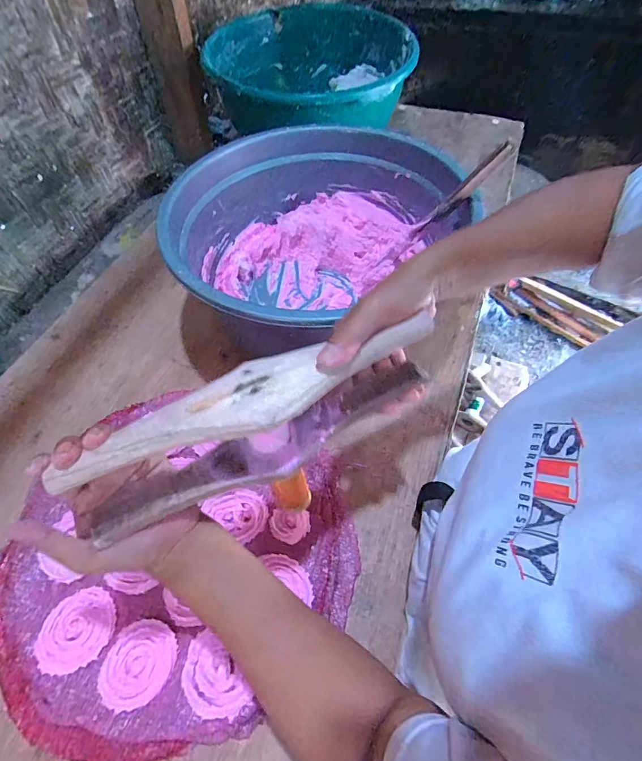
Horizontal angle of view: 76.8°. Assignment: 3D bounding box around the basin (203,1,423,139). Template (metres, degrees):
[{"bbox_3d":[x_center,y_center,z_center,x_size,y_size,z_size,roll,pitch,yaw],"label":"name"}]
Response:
[{"bbox_3d":[-0.027,-0.648,0.867,0.400,0.137,0.400,22,60,16],"label":"basin"}]

